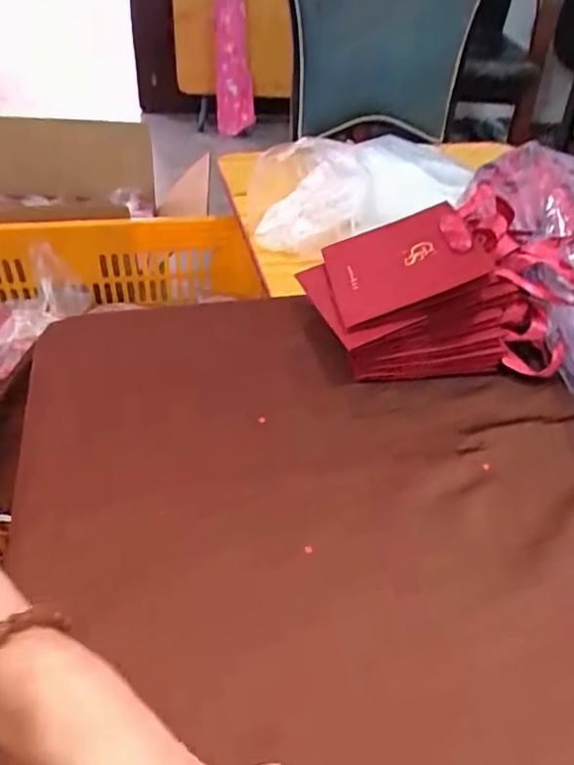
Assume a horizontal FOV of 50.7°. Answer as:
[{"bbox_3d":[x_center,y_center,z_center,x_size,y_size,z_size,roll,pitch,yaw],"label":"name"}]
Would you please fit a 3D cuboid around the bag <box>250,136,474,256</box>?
[{"bbox_3d":[0.097,-0.270,0.853,0.299,0.118,0.148,-8,43,-14],"label":"bag"}]

